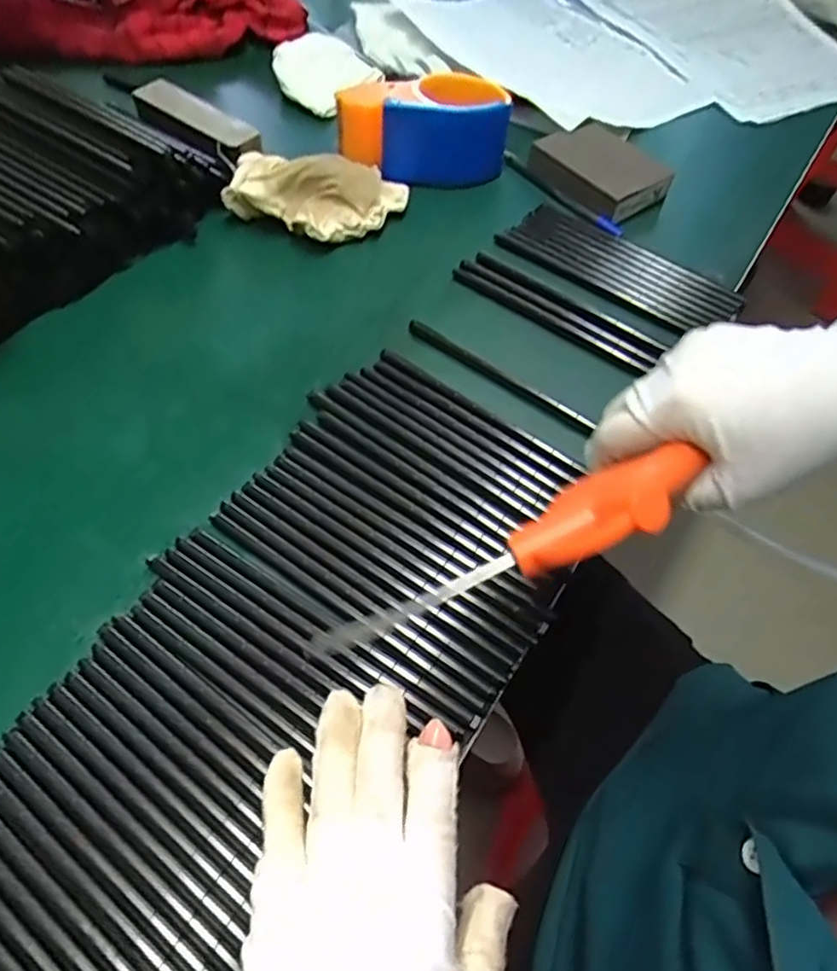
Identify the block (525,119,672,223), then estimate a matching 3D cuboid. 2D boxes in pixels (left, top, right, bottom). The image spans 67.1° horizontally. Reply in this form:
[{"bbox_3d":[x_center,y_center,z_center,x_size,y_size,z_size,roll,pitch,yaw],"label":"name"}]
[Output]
[{"bbox_3d":[0.149,-0.260,0.514,0.076,0.020,0.097,-30,65,-18],"label":"block"}]

